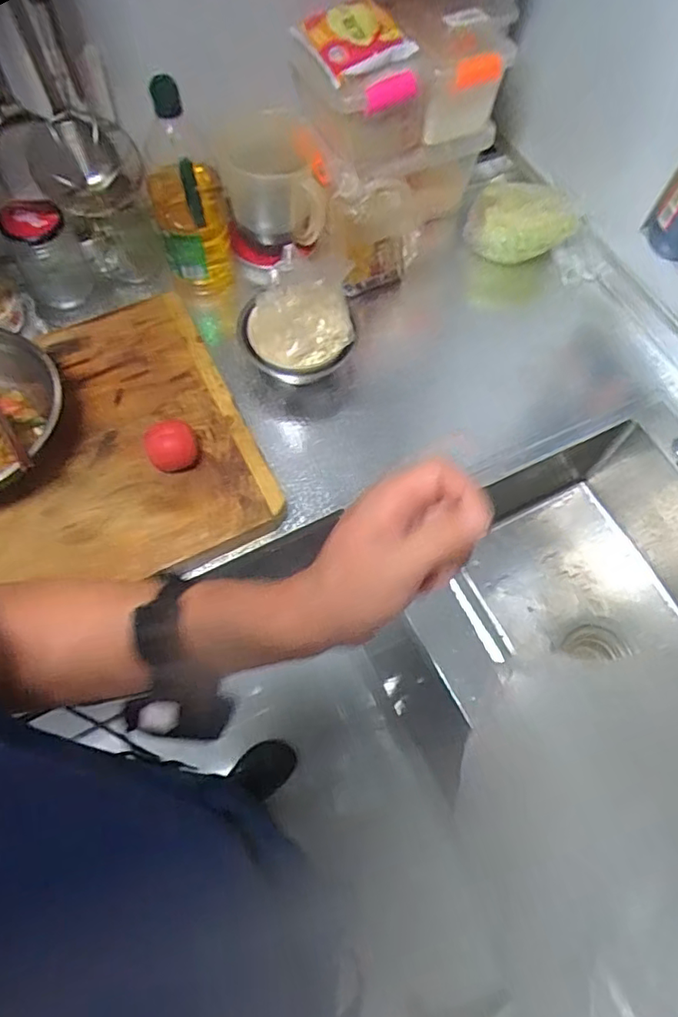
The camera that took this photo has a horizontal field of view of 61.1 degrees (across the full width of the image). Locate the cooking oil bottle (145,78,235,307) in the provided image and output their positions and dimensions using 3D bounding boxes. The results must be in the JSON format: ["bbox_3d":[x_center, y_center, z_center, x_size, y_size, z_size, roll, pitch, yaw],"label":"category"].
[{"bbox_3d":[-0.218,-0.441,0.850,0.106,0.287,0.111,-21,68,-12],"label":"cooking oil bottle"}]

